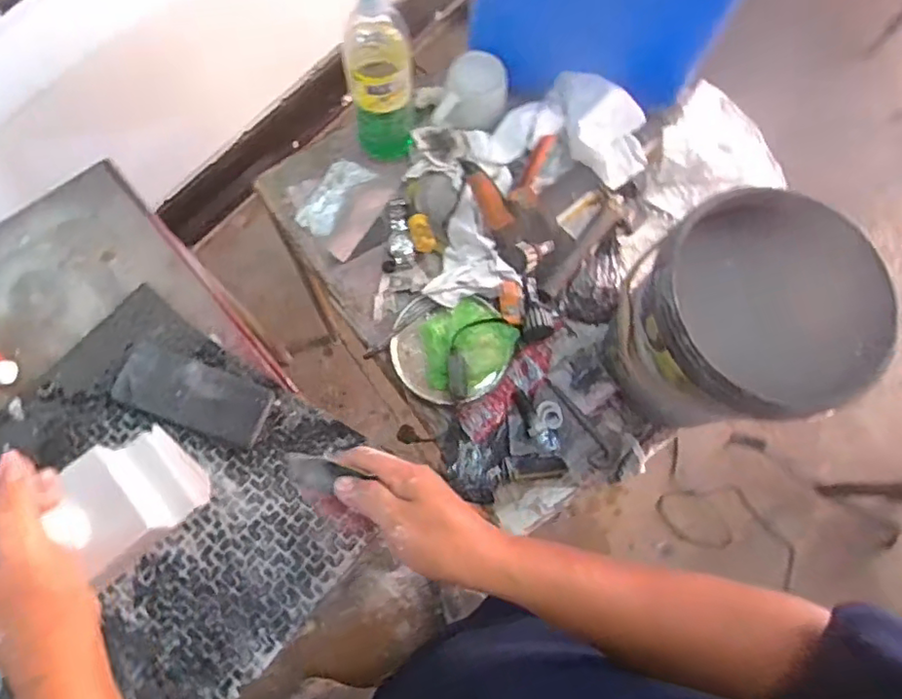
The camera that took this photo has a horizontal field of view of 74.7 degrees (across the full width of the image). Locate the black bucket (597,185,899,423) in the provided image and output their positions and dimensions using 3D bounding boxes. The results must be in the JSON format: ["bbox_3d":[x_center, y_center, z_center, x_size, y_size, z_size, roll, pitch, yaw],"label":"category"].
[{"bbox_3d":[0.293,-0.020,0.652,0.188,0.237,0.204,1,74,-2],"label":"black bucket"}]

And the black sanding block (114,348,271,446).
[{"bbox_3d":[-0.243,0.041,0.553,0.142,0.023,0.059,20,74,4],"label":"black sanding block"}]

